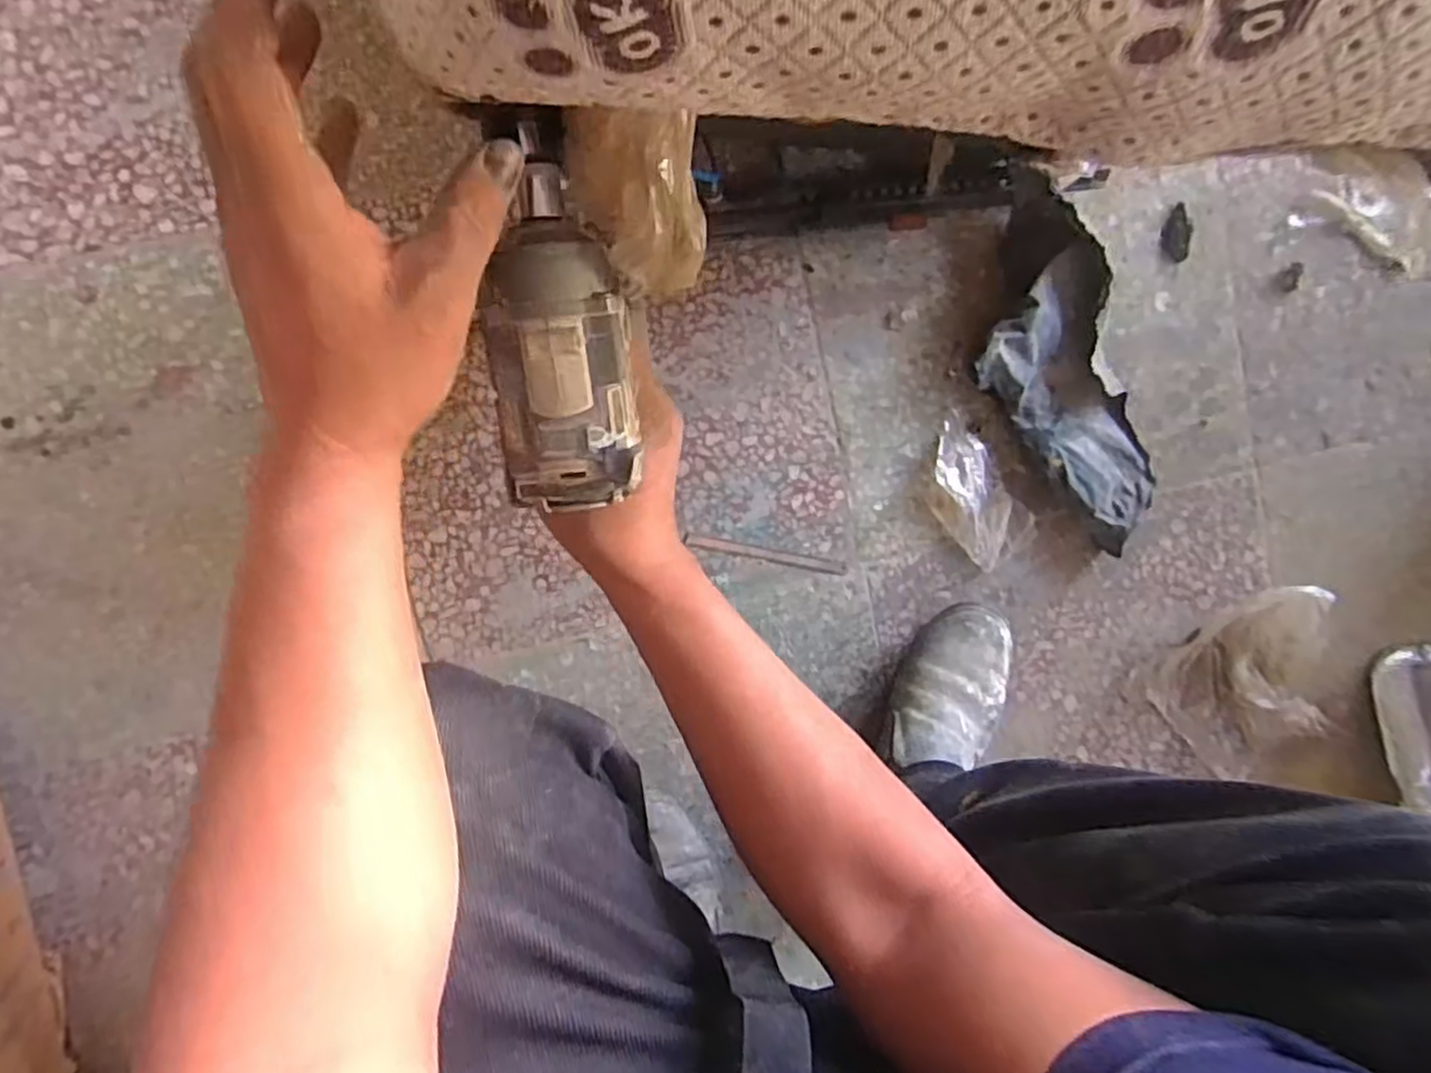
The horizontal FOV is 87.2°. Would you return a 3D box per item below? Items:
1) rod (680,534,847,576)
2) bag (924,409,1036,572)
[{"bbox_3d":[0.048,0.017,0.684,0.145,0.005,0.011,10,96,-8],"label":"rod"},{"bbox_3d":[0.235,-0.037,0.686,0.072,0.013,0.135,-38,100,-1],"label":"bag"}]

